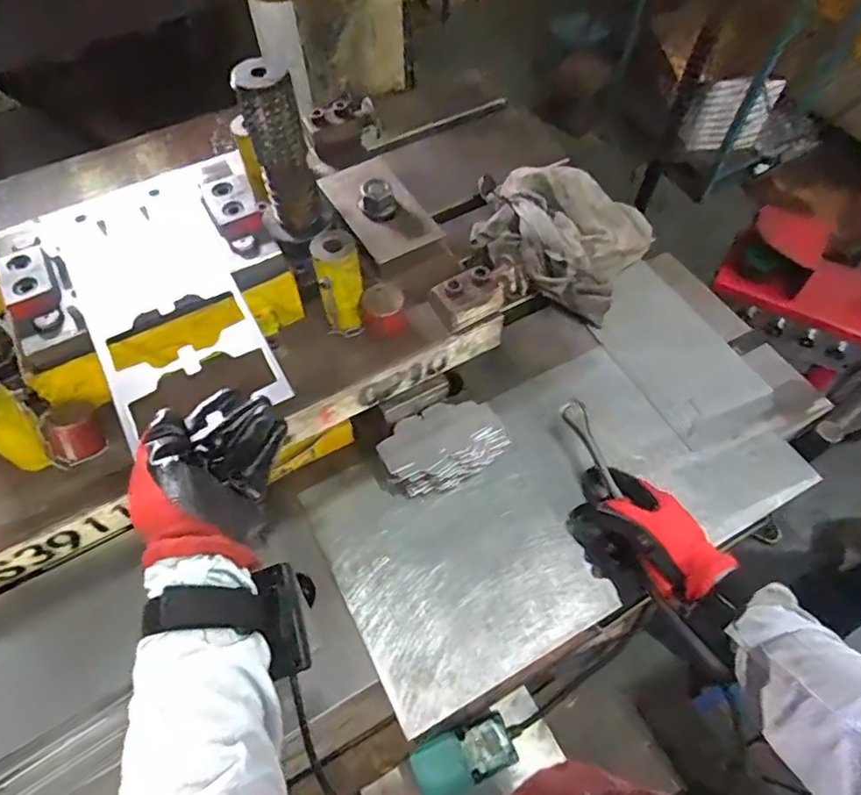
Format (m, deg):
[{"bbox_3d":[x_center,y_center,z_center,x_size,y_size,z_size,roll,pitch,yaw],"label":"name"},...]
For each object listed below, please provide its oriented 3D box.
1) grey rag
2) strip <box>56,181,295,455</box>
[{"bbox_3d":[0.171,-0.226,0.784,0.235,0.067,0.181,37,65,22],"label":"grey rag"},{"bbox_3d":[-0.223,-0.082,0.500,0.127,0.009,0.274,-24,60,-14],"label":"strip"}]

